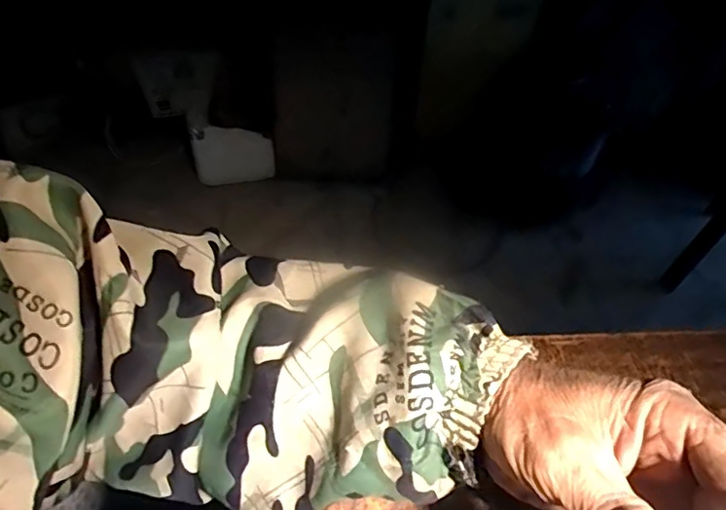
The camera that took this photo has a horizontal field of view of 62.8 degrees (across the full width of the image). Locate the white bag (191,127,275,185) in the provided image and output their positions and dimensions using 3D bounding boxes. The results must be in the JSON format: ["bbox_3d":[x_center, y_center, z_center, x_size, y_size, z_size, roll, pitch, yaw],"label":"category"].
[{"bbox_3d":[-0.343,-0.265,1.582,0.208,0.180,0.030,-6,50,-8],"label":"white bag"}]

